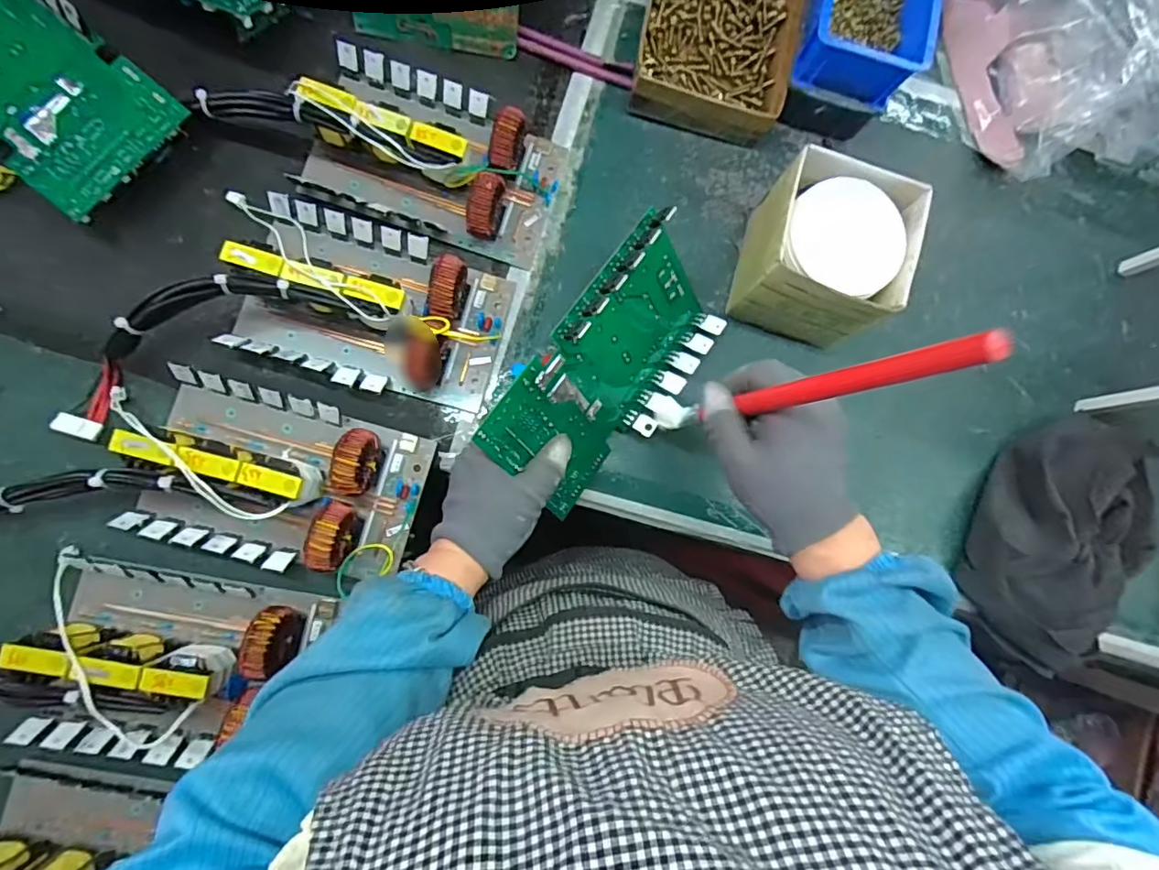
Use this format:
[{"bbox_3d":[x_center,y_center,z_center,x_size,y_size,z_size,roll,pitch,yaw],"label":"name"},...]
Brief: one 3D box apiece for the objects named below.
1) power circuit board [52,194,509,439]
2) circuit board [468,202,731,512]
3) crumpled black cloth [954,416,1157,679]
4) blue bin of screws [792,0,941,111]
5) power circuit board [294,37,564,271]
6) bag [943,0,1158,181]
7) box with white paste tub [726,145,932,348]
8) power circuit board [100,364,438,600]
[{"bbox_3d":[-0.182,-0.111,0.452,0.235,0.072,0.135,18,81,-5],"label":"power circuit board"},{"bbox_3d":[0.029,-0.051,0.438,0.224,0.027,0.123,-55,137,-13],"label":"circuit board"},{"bbox_3d":[0.436,0.085,0.493,0.142,0.055,0.235,30,81,-3],"label":"crumpled black cloth"},{"bbox_3d":[0.247,-0.373,0.471,0.101,0.054,0.155,13,84,-4],"label":"blue bin of screws"},{"bbox_3d":[-0.122,-0.245,0.467,0.208,0.059,0.130,17,81,-5],"label":"power circuit board"},{"bbox_3d":[0.482,-0.370,0.532,0.175,0.092,0.219,-12,85,-8],"label":"bag"},{"bbox_3d":[0.197,-0.148,0.465,0.115,0.109,0.114,15,82,-5],"label":"box with white paste tub"},{"bbox_3d":[-0.236,0.035,0.428,0.215,0.070,0.133,16,82,-5],"label":"power circuit board"}]

